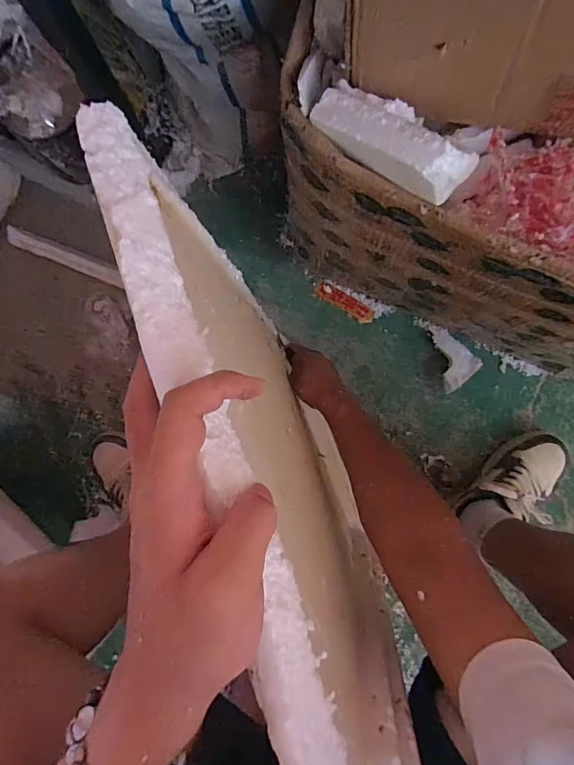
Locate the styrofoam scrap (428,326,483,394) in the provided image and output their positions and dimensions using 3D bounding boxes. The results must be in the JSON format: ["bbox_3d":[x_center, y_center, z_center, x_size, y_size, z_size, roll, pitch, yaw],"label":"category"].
[{"bbox_3d":[0.300,-0.049,0.765,0.067,0.018,0.127,-12,63,2],"label":"styrofoam scrap"}]

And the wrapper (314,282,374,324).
[{"bbox_3d":[0.107,-0.148,0.805,0.120,0.013,0.030,33,88,5],"label":"wrapper"}]

